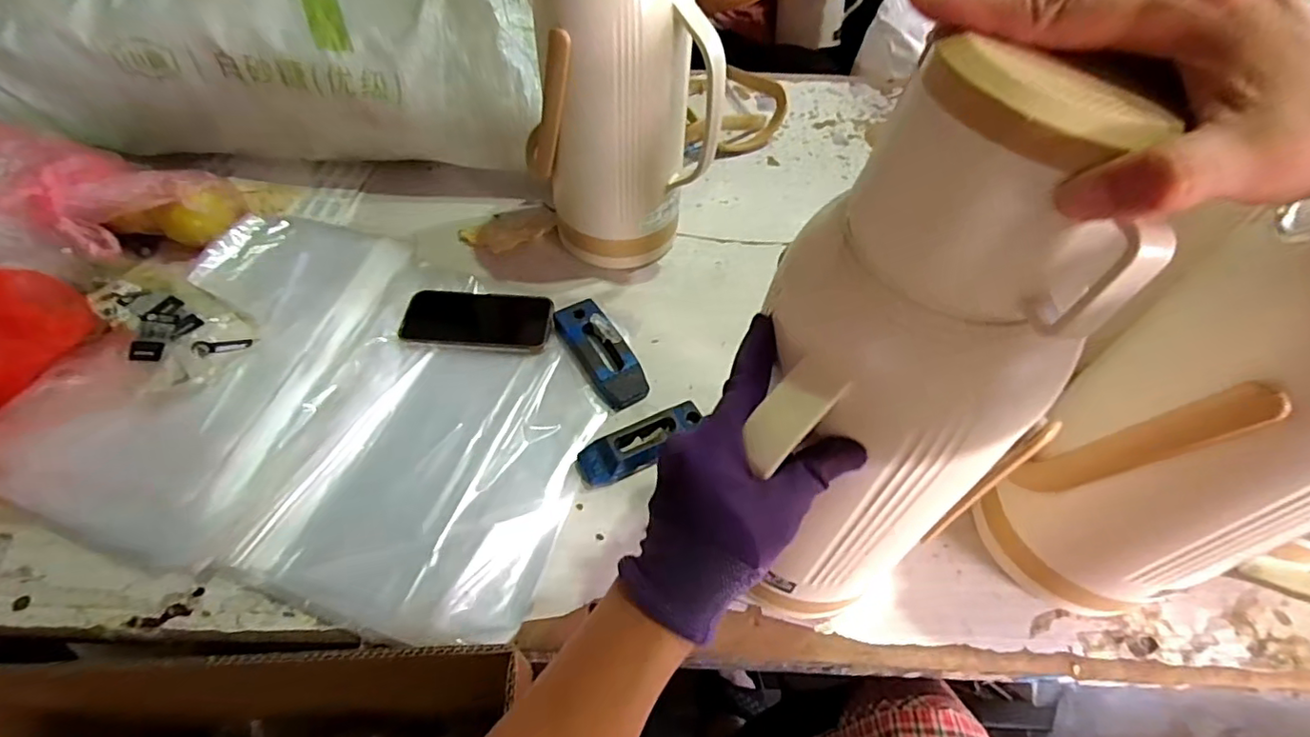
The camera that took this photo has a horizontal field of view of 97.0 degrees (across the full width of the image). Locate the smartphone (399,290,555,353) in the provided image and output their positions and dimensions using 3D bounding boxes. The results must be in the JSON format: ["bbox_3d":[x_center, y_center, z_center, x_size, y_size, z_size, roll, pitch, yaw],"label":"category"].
[{"bbox_3d":[-0.201,-0.056,0.662,0.162,0.008,0.080,6,53,2],"label":"smartphone"}]

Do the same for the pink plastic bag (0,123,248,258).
[{"bbox_3d":[-0.600,-0.183,0.652,0.233,0.086,0.159,0,42,-50],"label":"pink plastic bag"}]

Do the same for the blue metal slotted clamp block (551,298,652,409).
[{"bbox_3d":[-0.059,-0.019,0.640,0.053,0.022,0.138,-25,58,-19],"label":"blue metal slotted clamp block"}]

